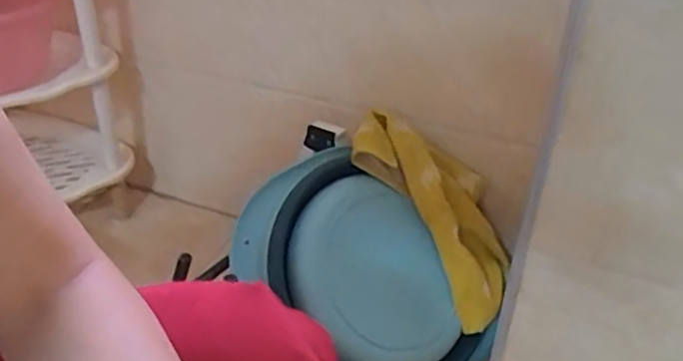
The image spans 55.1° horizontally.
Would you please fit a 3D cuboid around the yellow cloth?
[{"bbox_3d":[0.149,0.037,0.956,0.157,0.080,0.334,-36,92,-43],"label":"yellow cloth"}]

